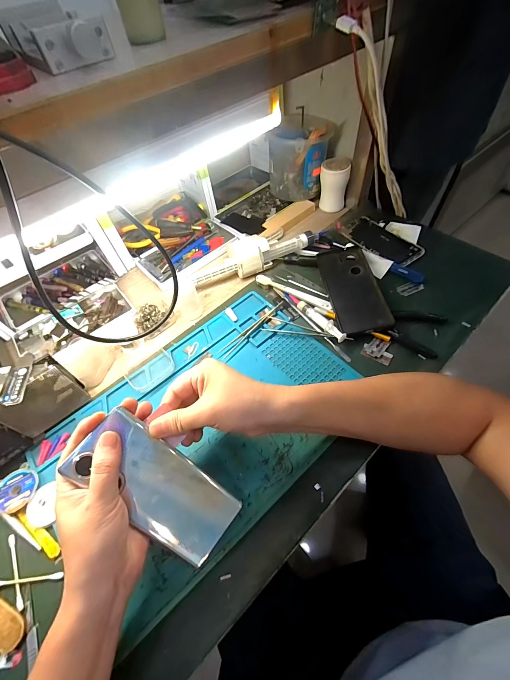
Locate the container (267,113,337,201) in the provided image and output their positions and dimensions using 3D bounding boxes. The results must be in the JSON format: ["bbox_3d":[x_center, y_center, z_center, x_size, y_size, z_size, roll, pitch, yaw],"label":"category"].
[{"bbox_3d":[0.091,-0.360,0.587,0.114,0.127,0.117,14,59,14],"label":"container"}]

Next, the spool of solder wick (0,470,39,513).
[{"bbox_3d":[-0.272,0.171,0.332,0.047,0.010,0.041,12,58,13],"label":"spool of solder wick"}]

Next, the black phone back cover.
[{"bbox_3d":[0.150,-0.080,0.450,0.075,0.012,0.164,-12,58,6],"label":"black phone back cover"}]

